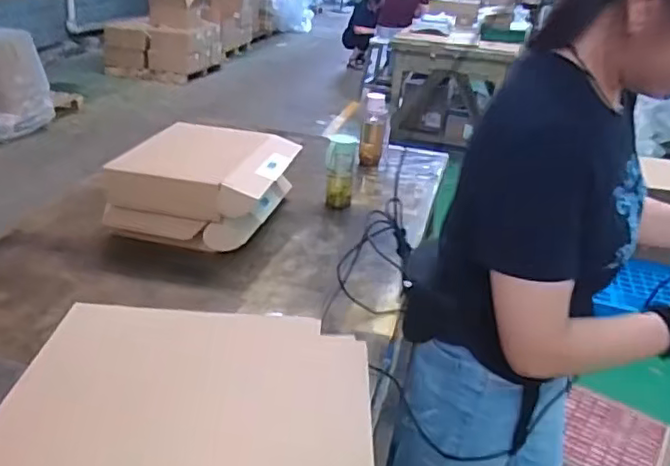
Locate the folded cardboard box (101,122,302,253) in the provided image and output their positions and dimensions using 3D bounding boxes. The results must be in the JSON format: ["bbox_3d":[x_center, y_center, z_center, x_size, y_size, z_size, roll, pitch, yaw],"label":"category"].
[{"bbox_3d":[-0.272,-0.112,1.360,0.304,0.162,0.355,11,27,12],"label":"folded cardboard box"}]

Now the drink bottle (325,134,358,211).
[{"bbox_3d":[0.014,-0.145,1.525,0.070,0.202,0.062,6,26,3],"label":"drink bottle"}]

